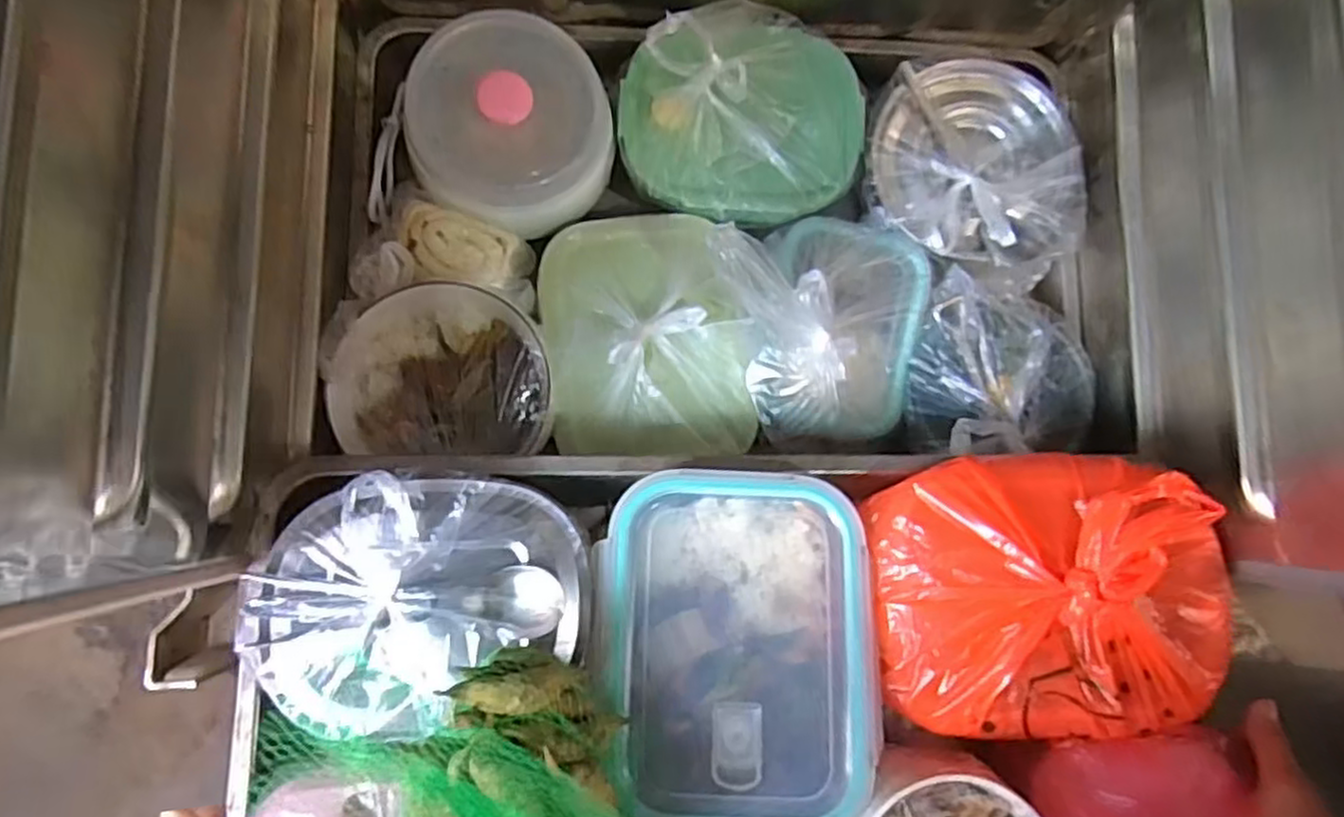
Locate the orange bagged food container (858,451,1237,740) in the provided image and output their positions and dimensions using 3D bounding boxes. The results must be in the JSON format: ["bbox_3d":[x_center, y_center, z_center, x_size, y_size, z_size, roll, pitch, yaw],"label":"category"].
[{"bbox_3d":[0.225,0.106,0.409,0.207,0.057,0.157,-1,84,-4],"label":"orange bagged food container"}]

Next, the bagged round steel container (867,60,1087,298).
[{"bbox_3d":[0.239,-0.185,0.569,0.166,0.061,0.169,0,84,-4],"label":"bagged round steel container"}]

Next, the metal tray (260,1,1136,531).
[{"bbox_3d":[0.048,-0.131,0.534,0.596,0.104,0.406,1,84,-4],"label":"metal tray"}]

